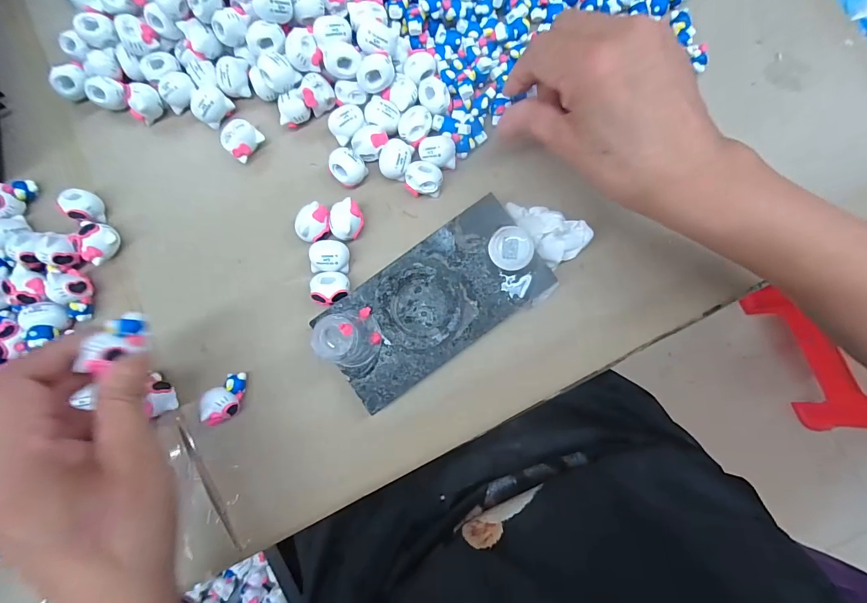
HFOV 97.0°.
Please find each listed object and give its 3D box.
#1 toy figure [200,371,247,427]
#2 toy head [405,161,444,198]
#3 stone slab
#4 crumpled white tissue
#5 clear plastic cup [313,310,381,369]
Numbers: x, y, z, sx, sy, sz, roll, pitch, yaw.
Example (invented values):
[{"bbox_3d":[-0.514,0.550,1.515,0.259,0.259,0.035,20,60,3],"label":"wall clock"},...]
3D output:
[{"bbox_3d":[-0.133,0.062,0.247,0.021,0.028,0.026,-21,83,0],"label":"toy figure"},{"bbox_3d":[-0.007,-0.085,0.267,0.025,0.015,0.022,-1,83,3],"label":"toy head"},{"bbox_3d":[0.000,0.001,0.257,0.143,0.019,0.074,-34,86,-2],"label":"stone slab"},{"bbox_3d":[0.074,-0.049,0.257,0.055,0.015,0.034,38,86,6],"label":"crumpled white tissue"},{"bbox_3d":[-0.050,0.023,0.228,0.032,0.039,0.033,0,83,3],"label":"clear plastic cup"}]

